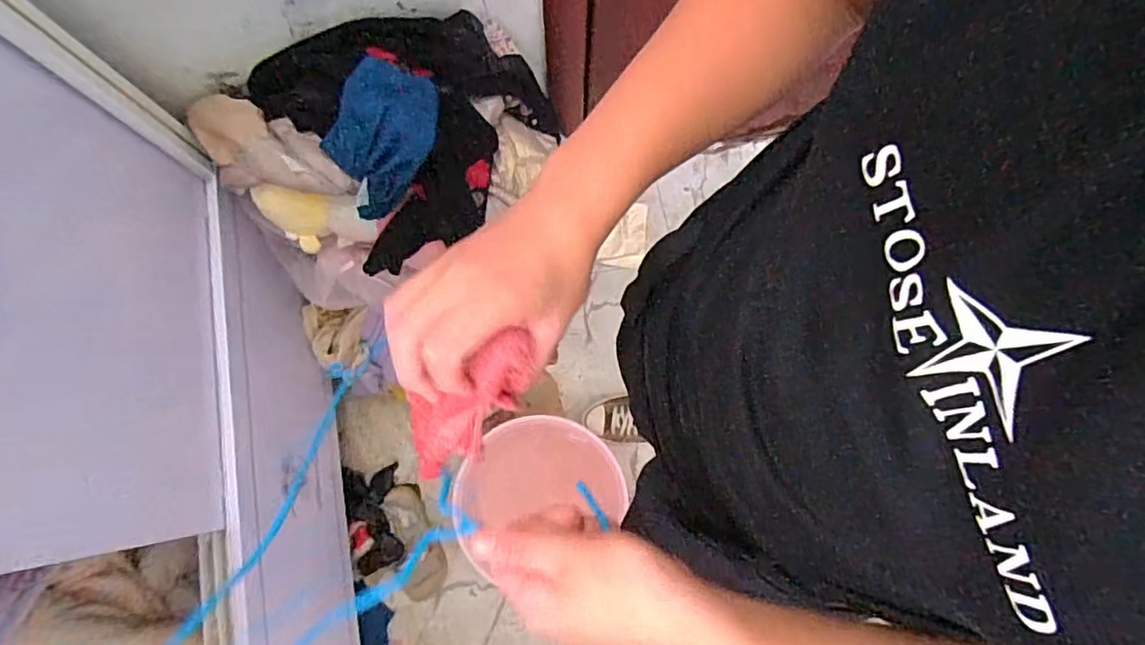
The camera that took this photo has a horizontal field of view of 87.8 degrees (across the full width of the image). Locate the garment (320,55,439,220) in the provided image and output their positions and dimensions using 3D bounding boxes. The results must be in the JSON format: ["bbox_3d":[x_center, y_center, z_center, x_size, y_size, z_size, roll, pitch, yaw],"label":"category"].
[{"bbox_3d":[-0.280,-0.271,0.886,0.131,0.114,0.206,31,79,6],"label":"garment"}]

